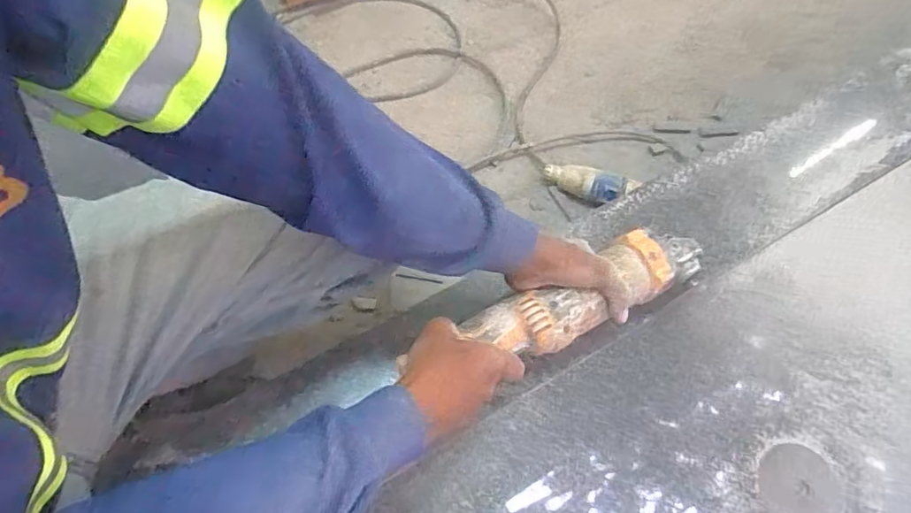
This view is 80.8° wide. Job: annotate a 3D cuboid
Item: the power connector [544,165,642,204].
[{"bbox_3d":[0.210,-0.114,0.847,0.139,0.052,0.042,21,66,5],"label":"power connector"}]

